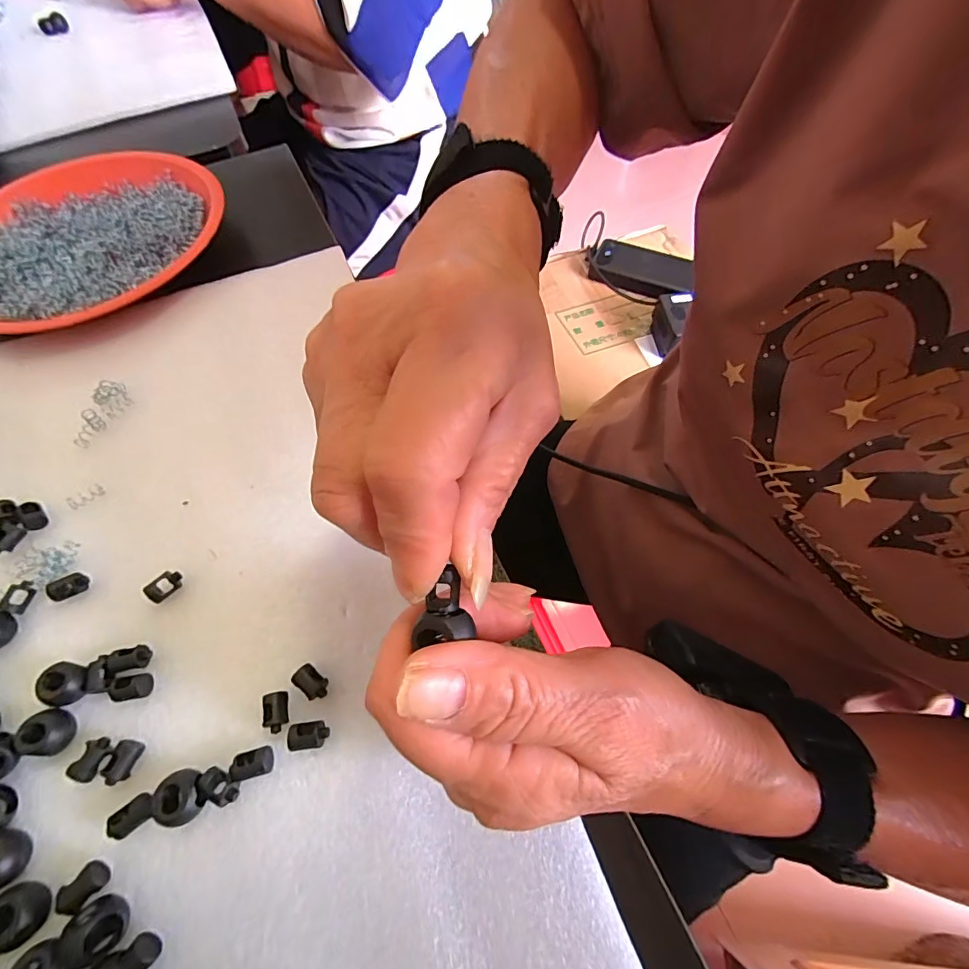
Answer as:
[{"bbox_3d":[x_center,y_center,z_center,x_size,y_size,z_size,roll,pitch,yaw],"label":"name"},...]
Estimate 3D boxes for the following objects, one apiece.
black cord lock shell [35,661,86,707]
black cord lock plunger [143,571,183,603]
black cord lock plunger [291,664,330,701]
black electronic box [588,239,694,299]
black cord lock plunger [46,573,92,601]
[{"bbox_3d":[-0.173,0.082,0.192,0.015,0.011,0.016,0,60,0],"label":"black cord lock shell"},{"bbox_3d":[-0.147,0.046,0.213,0.015,0.006,0.011,-41,68,-21],"label":"black cord lock plunger"},{"bbox_3d":[-0.071,0.081,0.191,0.014,0.009,0.009,32,65,17],"label":"black cord lock plunger"},{"bbox_3d":[0.233,-0.318,0.684,0.145,0.034,0.068,23,63,12],"label":"black electronic box"},{"bbox_3d":[-0.191,0.047,0.212,0.015,0.006,0.009,-31,65,-17],"label":"black cord lock plunger"}]

